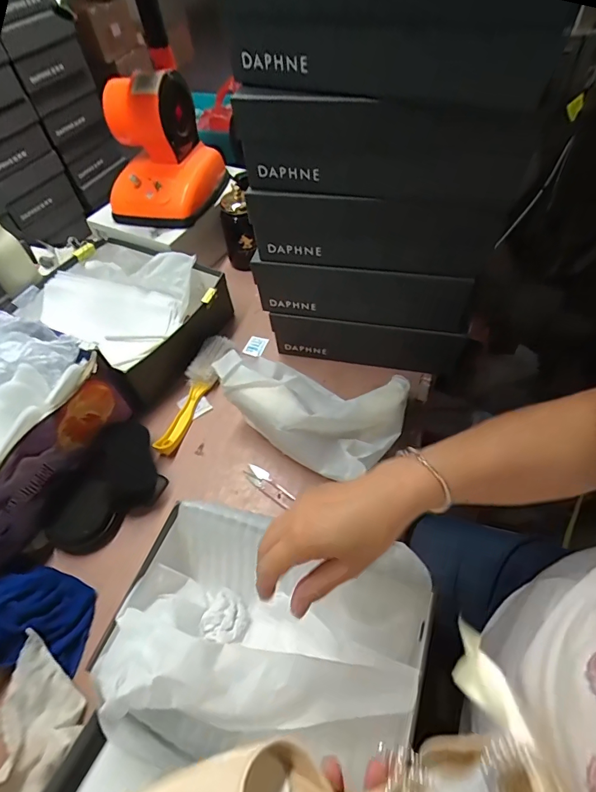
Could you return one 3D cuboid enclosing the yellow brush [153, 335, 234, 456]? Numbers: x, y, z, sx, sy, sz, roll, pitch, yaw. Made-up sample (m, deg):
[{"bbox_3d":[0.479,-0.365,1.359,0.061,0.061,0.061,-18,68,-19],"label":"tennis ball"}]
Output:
[{"bbox_3d":[-0.164,-0.007,0.667,0.055,0.037,0.228,10,56,12],"label":"yellow brush"}]

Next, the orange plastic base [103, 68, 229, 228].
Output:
[{"bbox_3d":[-0.255,-0.448,0.761,0.207,0.199,0.176,2,54,7],"label":"orange plastic base"}]

